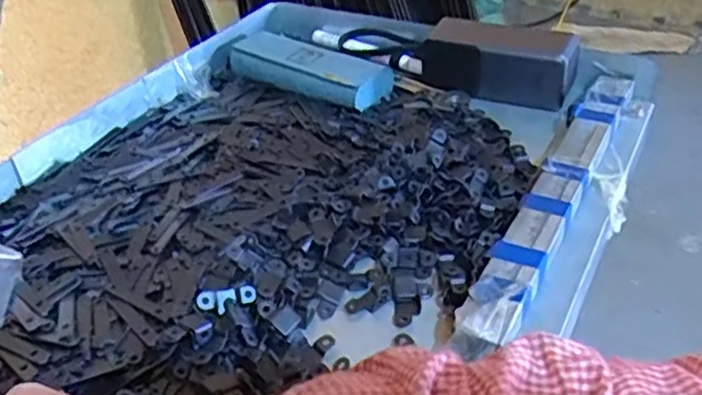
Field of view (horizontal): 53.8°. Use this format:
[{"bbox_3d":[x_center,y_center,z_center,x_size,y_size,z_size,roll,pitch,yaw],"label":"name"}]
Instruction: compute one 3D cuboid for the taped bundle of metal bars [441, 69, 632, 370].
[{"bbox_3d":[0.143,-0.007,0.484,0.031,0.019,0.327,19,42,23],"label":"taped bundle of metal bars"}]

